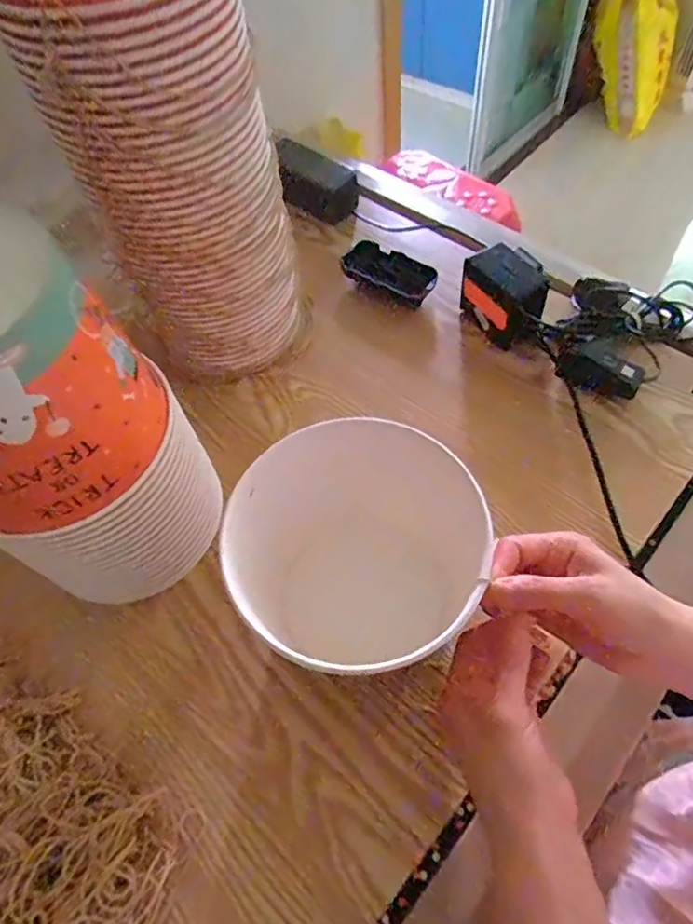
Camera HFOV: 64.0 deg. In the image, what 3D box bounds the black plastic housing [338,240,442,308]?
[{"bbox_3d":[0.048,-0.210,0.622,0.105,0.024,0.051,28,65,20],"label":"black plastic housing"}]

